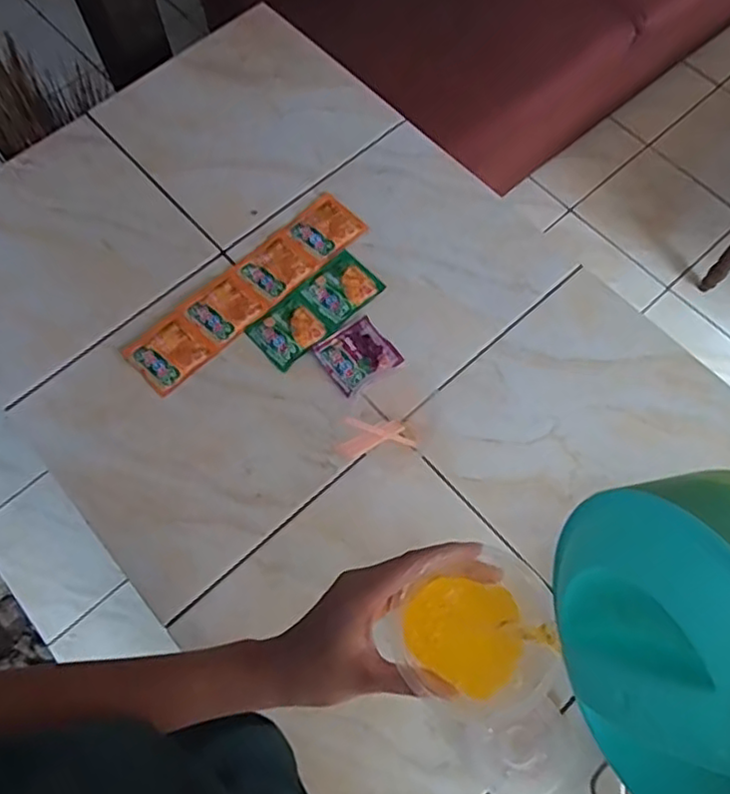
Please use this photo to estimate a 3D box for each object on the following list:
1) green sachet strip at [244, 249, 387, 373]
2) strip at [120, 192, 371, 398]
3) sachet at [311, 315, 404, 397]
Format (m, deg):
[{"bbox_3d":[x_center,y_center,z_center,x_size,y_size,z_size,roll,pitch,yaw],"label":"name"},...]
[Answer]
[{"bbox_3d":[-0.055,-0.099,0.735,0.153,0.005,0.069,-41,74,-13],"label":"green sachet strip"},{"bbox_3d":[-0.133,-0.124,0.744,0.302,0.009,0.074,-42,74,-14],"label":"strip"},{"bbox_3d":[-0.008,-0.045,0.717,0.076,0.006,0.069,-34,72,-11],"label":"sachet"}]

